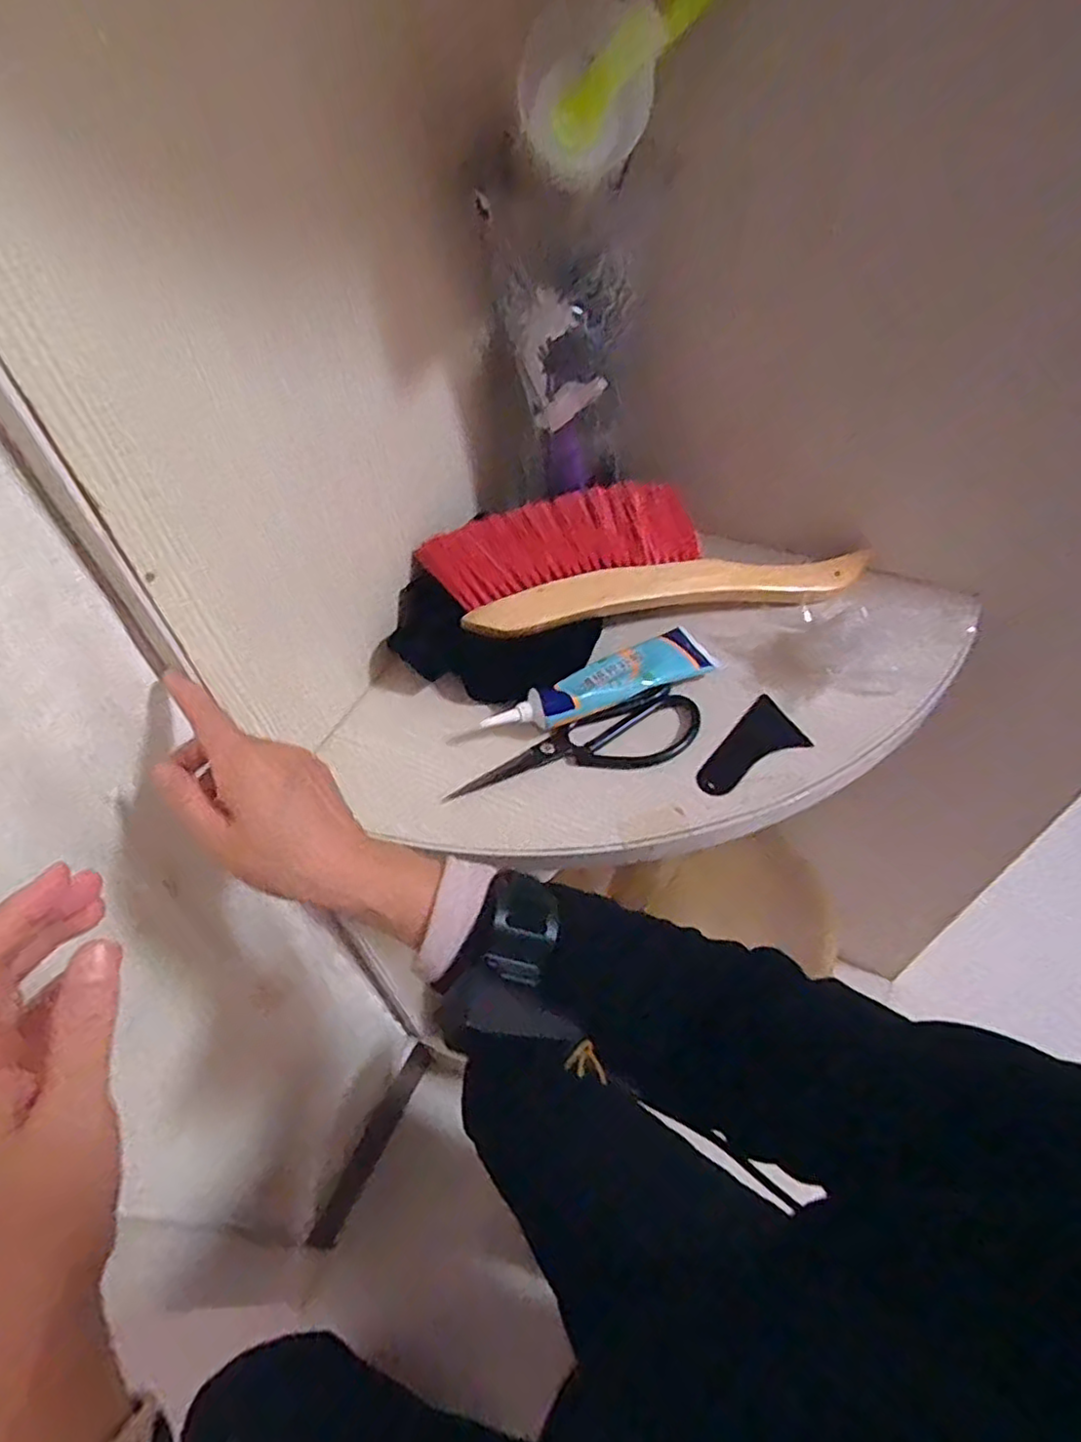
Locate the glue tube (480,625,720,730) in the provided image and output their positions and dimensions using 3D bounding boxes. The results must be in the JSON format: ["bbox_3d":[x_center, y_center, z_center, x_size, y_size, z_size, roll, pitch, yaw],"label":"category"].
[{"bbox_3d":[0.051,-0.025,0.511,0.181,0.025,0.048,-25,54,-17],"label":"glue tube"}]

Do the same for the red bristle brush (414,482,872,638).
[{"bbox_3d":[0.086,-0.136,0.564,0.348,0.038,0.115,-11,80,-9],"label":"red bristle brush"}]

